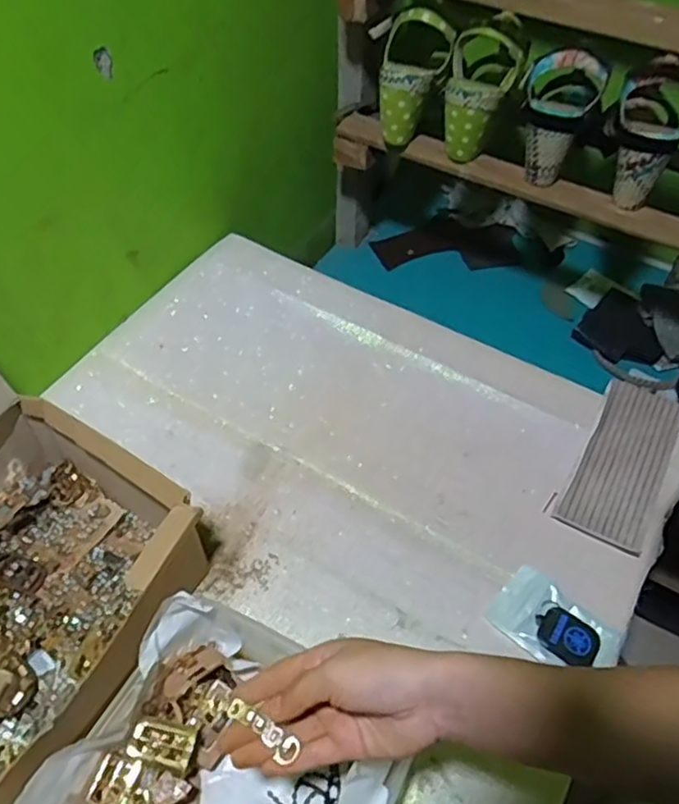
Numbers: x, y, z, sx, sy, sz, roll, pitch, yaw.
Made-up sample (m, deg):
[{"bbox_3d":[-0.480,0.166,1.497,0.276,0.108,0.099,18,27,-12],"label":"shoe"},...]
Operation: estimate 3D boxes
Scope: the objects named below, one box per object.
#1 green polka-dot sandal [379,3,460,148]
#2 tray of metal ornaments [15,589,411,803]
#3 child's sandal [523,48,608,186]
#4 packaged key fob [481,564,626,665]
[{"bbox_3d":[0.076,-0.377,0.771,0.075,0.143,0.055,26,26,16],"label":"green polka-dot sandal"},{"bbox_3d":[-0.071,0.266,0.451,0.213,0.078,0.197,26,56,16],"label":"tray of metal ornaments"},{"bbox_3d":[0.240,-0.314,0.726,0.084,0.133,0.083,15,52,10],"label":"child's sandal"},{"bbox_3d":[0.184,0.193,0.565,0.100,0.011,0.065,38,60,23],"label":"packaged key fob"}]

